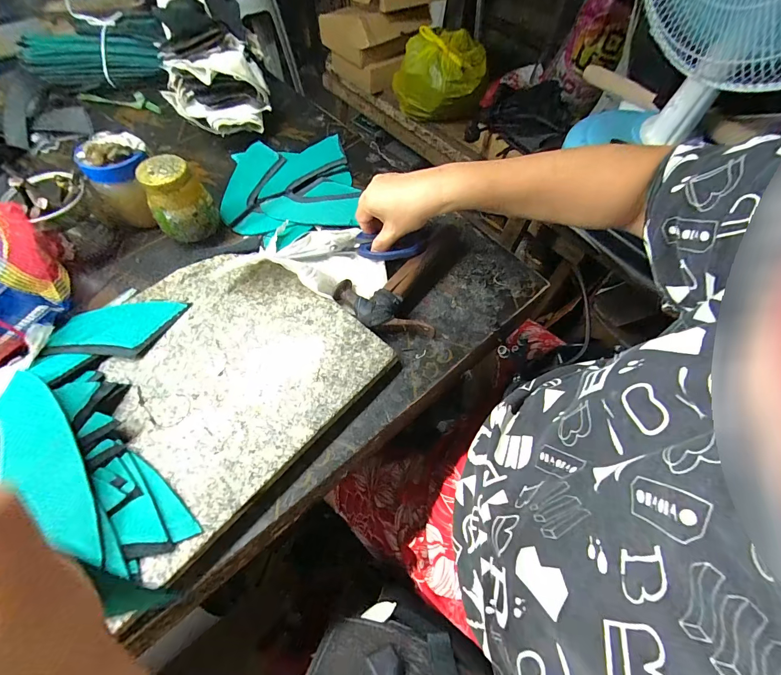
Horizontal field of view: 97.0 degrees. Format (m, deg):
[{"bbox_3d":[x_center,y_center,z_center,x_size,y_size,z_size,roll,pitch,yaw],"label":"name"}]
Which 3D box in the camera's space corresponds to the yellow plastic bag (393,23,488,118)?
[{"bbox_3d":[0.151,-0.786,1.026,0.260,0.163,0.263,6,64,3],"label":"yellow plastic bag"}]

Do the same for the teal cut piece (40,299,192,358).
[{"bbox_3d":[-0.298,-0.014,0.374,0.126,0.010,0.074,3,62,1],"label":"teal cut piece"}]

